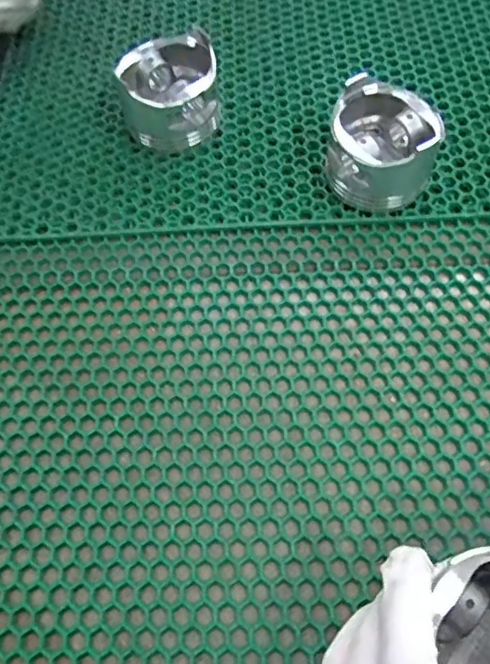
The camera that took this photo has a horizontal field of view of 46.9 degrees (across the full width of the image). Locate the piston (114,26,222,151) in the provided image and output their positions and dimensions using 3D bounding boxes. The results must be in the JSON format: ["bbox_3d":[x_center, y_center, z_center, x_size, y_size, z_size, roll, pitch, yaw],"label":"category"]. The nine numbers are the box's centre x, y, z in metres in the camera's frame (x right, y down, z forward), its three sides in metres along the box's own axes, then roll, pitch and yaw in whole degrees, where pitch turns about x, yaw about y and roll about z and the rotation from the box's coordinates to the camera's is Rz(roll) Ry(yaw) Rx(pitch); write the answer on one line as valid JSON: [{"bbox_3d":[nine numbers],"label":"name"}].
[{"bbox_3d":[-0.055,-0.178,0.420,0.070,0.054,0.074,-8,64,-2],"label":"piston"}]

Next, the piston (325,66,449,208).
[{"bbox_3d":[0.094,-0.127,0.386,0.071,0.054,0.078,-1,64,2],"label":"piston"}]

